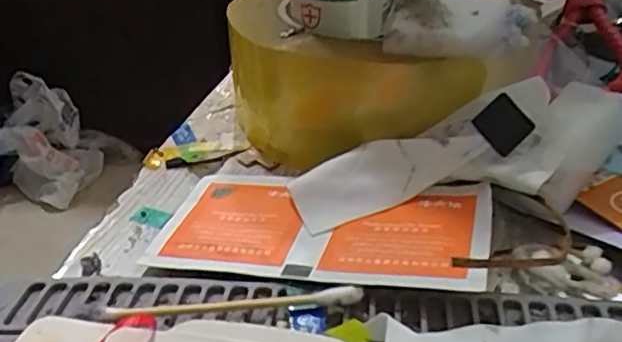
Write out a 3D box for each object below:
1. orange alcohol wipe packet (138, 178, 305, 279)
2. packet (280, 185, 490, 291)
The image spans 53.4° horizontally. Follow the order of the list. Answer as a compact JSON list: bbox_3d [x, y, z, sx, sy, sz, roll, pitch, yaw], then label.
[{"bbox_3d":[-0.023,0.015,0.194,0.046,0.004,0.048,2,33,19],"label":"orange alcohol wipe packet"},{"bbox_3d":[0.024,0.017,0.179,0.053,0.004,0.047,1,29,17],"label":"packet"}]

